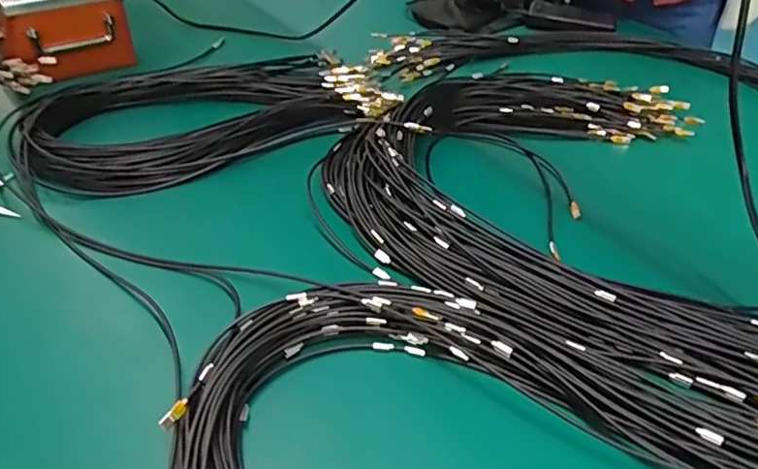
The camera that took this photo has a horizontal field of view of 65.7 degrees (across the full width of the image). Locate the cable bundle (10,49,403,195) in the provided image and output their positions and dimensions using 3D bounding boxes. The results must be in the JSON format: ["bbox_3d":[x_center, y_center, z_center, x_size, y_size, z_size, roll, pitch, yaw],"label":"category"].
[{"bbox_3d":[-0.218,-0.165,0.761,0.460,0.065,0.259,-16,44,-21],"label":"cable bundle"}]

